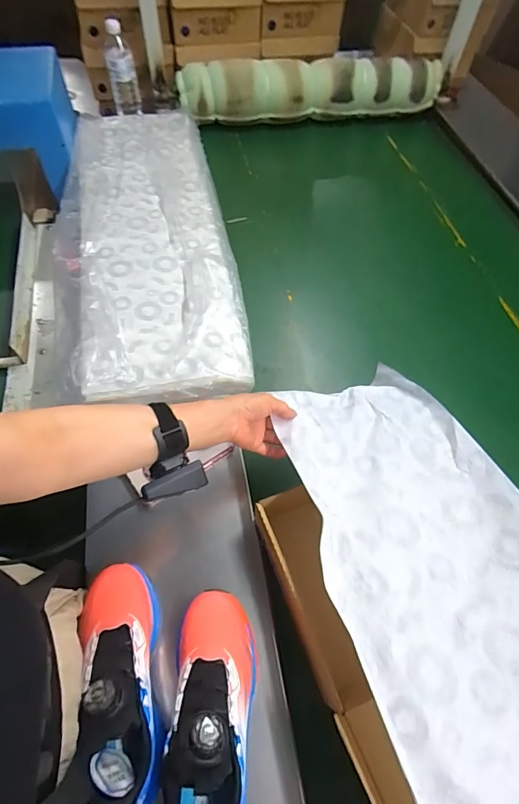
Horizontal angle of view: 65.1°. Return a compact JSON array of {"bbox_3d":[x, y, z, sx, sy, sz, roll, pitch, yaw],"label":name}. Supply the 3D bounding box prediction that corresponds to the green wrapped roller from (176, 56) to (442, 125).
[{"bbox_3d":[0.163,-0.905,1.183,0.781,0.120,0.124,-12,61,-12],"label":"green wrapped roller"}]

